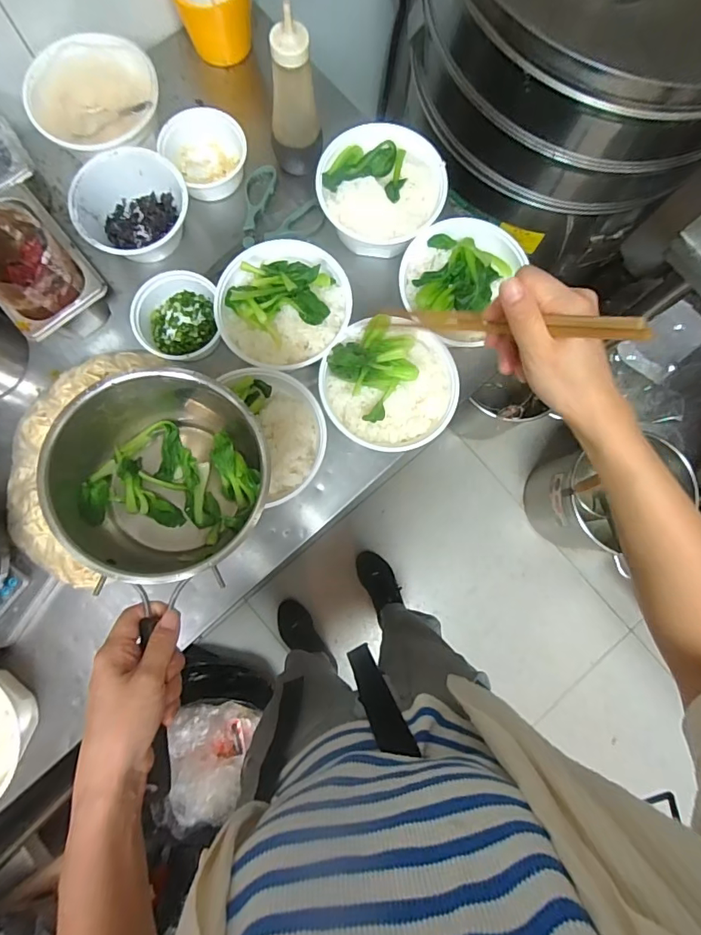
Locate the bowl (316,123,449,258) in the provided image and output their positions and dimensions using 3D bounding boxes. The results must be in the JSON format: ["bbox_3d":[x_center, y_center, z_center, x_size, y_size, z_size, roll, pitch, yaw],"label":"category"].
[{"bbox_3d":[0.037,-0.360,0.638,0.165,0.073,0.161,21,81,-3],"label":"bowl"}]

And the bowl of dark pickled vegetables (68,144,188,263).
[{"bbox_3d":[-0.291,-0.343,0.644,0.142,0.077,0.133,-28,86,-9],"label":"bowl of dark pickled vegetables"}]

